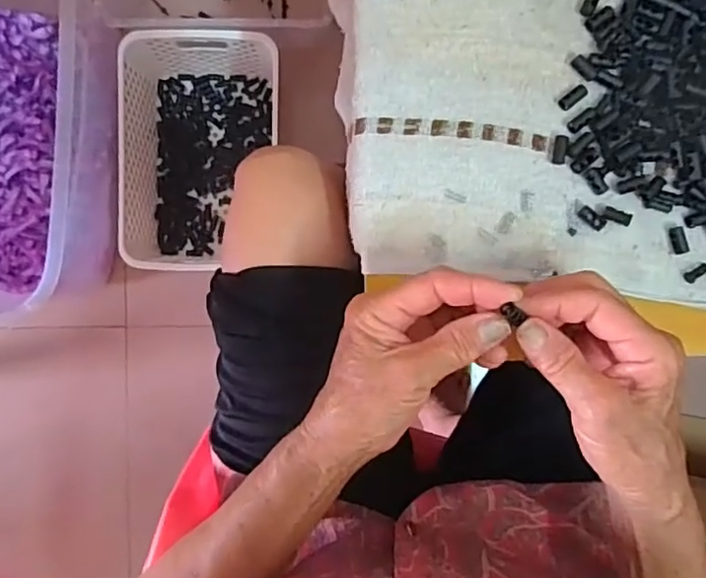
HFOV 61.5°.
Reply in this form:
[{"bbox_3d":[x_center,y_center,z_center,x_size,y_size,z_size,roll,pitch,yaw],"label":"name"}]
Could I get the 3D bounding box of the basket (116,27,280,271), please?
[{"bbox_3d":[-0.210,-0.186,0.833,0.207,0.108,0.315,3,91,-2],"label":"basket"}]

